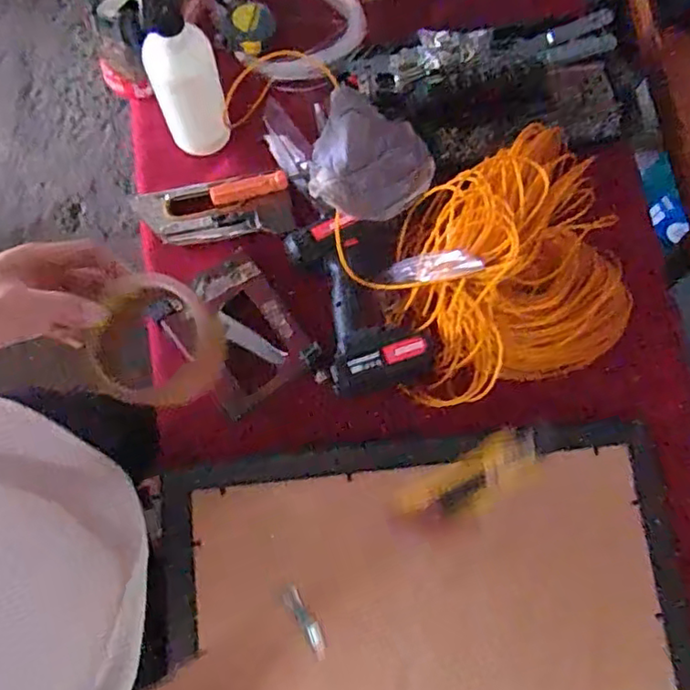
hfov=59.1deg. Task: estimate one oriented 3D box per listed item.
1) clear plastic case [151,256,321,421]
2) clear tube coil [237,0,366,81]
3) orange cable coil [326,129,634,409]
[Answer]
[{"bbox_3d":[-0.115,-0.013,0.658,0.116,0.015,0.151,-38,81,-8],"label":"clear plastic case"},{"bbox_3d":[-0.060,-0.407,0.743,0.159,0.026,0.189,-16,79,-4],"label":"clear tube coil"},{"bbox_3d":[0.161,-0.078,0.642,0.286,0.071,0.244,-22,79,-5],"label":"orange cable coil"}]

